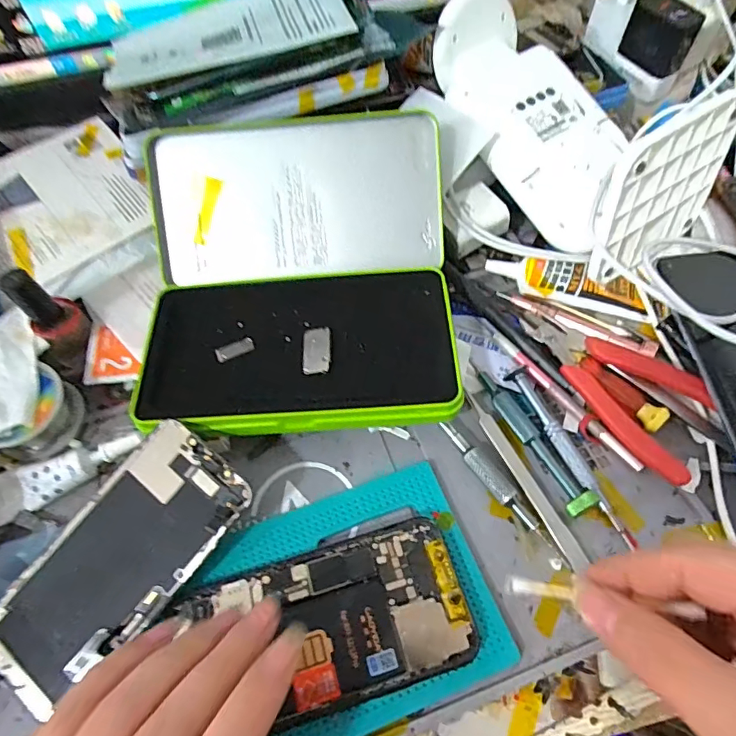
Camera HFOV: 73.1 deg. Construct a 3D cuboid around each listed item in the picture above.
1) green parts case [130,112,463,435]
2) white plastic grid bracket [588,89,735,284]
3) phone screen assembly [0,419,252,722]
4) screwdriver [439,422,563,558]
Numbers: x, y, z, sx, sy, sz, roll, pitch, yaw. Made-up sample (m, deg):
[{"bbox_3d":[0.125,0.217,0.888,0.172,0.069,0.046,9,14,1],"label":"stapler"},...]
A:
[{"bbox_3d":[-0.045,-0.063,0.314,0.188,0.070,0.200,-3,59,1],"label":"green parts case"},{"bbox_3d":[0.176,-0.104,0.297,0.110,0.095,0.021,-32,63,-15],"label":"white plastic grid bracket"},{"bbox_3d":[-0.128,0.099,0.254,0.066,0.008,0.141,36,80,16],"label":"phone screen assembly"},{"bbox_3d":[0.074,0.066,0.281,0.014,0.007,0.090,-35,64,-17],"label":"screwdriver"}]

